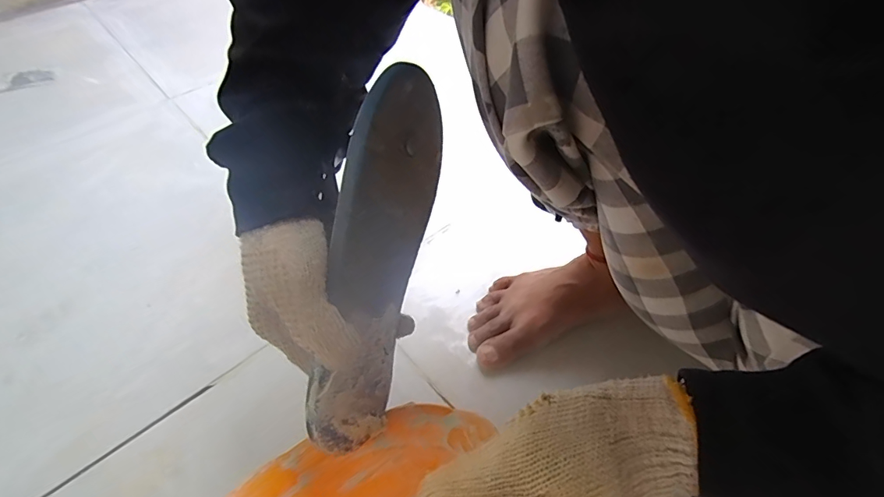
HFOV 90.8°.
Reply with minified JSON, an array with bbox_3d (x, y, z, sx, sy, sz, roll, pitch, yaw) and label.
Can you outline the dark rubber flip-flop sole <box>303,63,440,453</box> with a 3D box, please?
[{"bbox_3d":[-0.041,0.008,0.291,0.030,0.235,0.095,12,5,13],"label":"dark rubber flip-flop sole"}]

